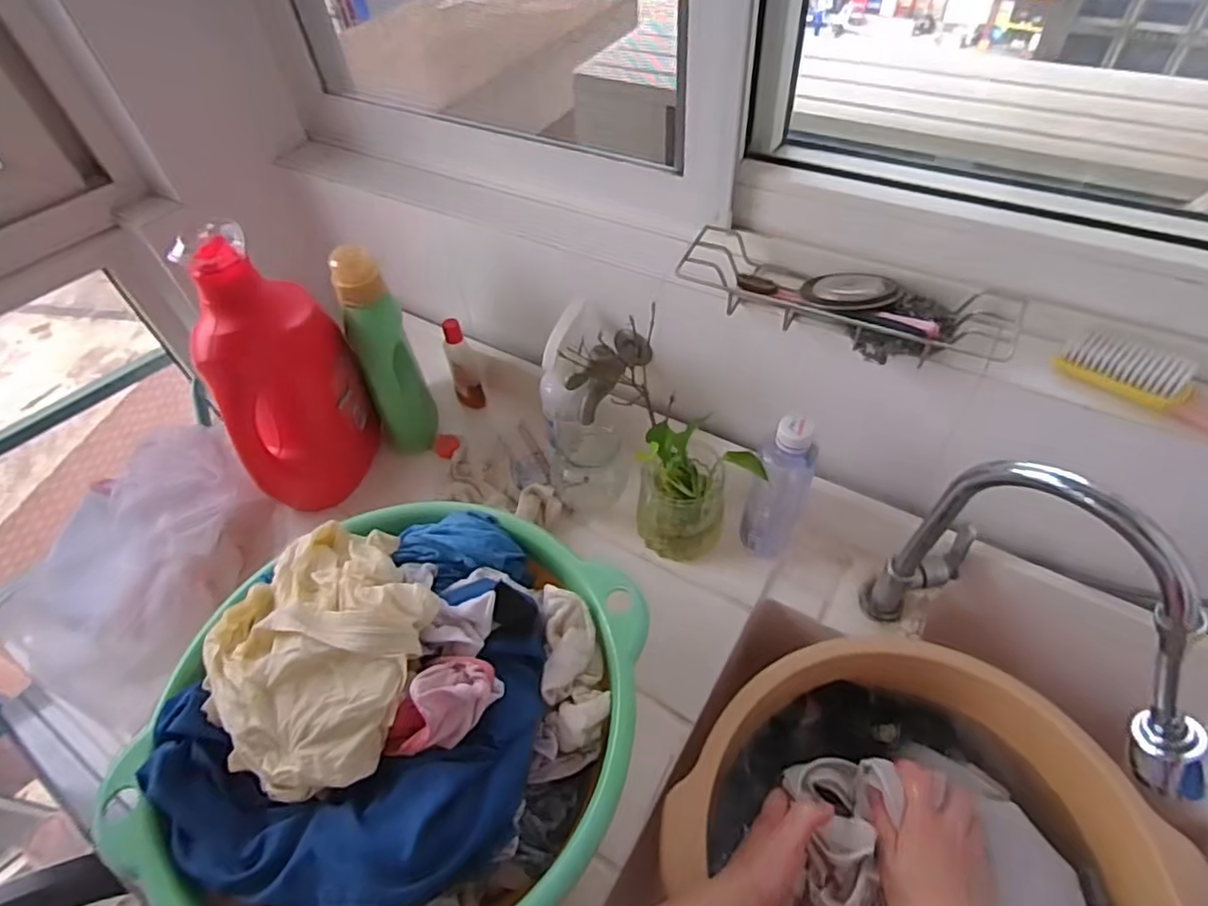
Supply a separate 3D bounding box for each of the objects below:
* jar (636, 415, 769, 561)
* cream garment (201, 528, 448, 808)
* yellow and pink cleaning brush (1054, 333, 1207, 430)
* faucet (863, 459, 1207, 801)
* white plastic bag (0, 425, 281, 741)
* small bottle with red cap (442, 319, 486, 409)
[{"bbox_3d":[0.091,0.040,0.685,0.108,0.148,0.089,-16,51,-7],"label":"jar"},{"bbox_3d":[-0.209,0.142,0.470,0.162,0.063,0.193,-32,55,-19],"label":"cream garment"},{"bbox_3d":[0.446,-0.042,0.482,0.177,0.041,0.035,35,62,29],"label":"yellow and pink cleaning brush"},{"bbox_3d":[0.348,0.143,0.503,0.080,0.290,0.247,-19,52,-10],"label":"faucet"},{"bbox_3d":[-0.533,0.120,0.720,0.239,0.094,0.276,28,59,25],"label":"white plastic bag"},{"bbox_3d":[-0.190,-0.120,0.855,0.038,0.130,0.040,-19,52,-10],"label":"small bottle with red cap"}]

